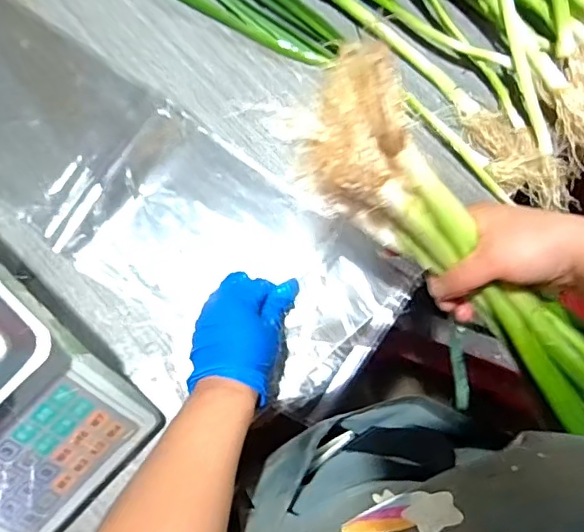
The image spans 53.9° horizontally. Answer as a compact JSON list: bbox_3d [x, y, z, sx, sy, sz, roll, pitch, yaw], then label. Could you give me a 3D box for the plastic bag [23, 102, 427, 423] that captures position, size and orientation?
[{"bbox_3d":[-0.072,-0.003,0.536,0.329,0.013,0.200,33,80,7],"label":"plastic bag"}]

